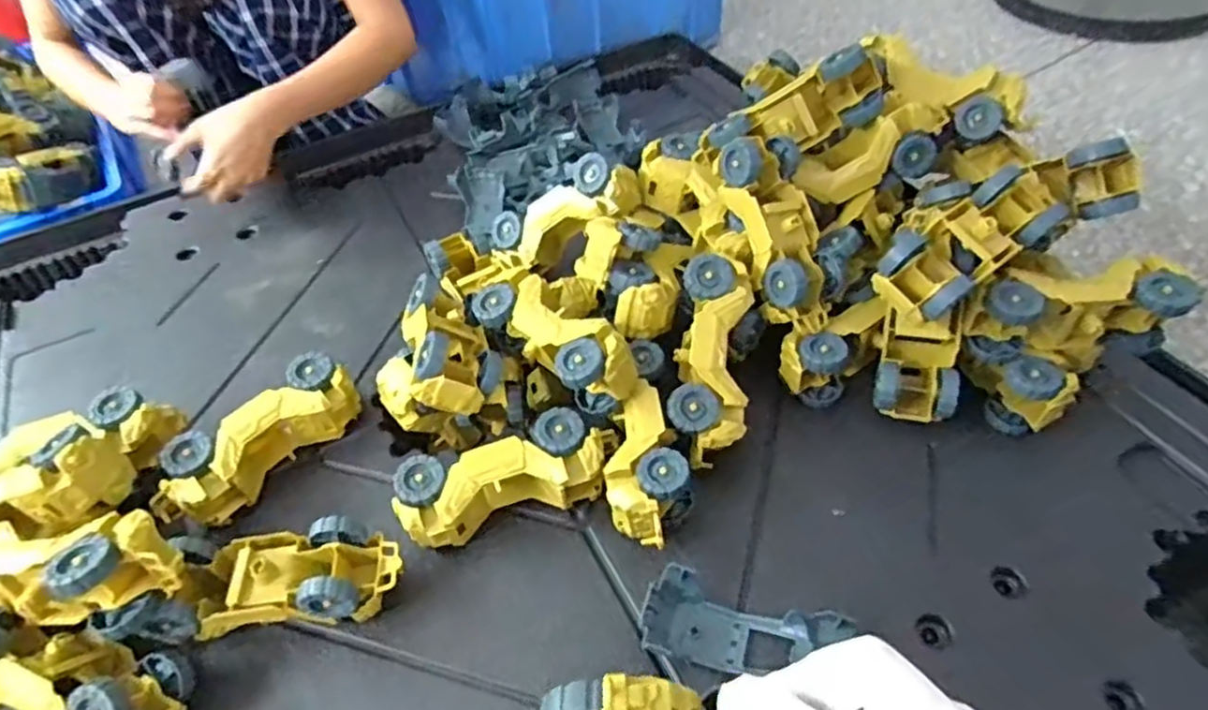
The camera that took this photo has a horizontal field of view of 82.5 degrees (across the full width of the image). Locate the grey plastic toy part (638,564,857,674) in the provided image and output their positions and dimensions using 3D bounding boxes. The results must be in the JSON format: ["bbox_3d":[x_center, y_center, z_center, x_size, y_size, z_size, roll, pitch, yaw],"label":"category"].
[{"bbox_3d":[0.093,0.192,0.475,0.133,0.033,0.055,12,51,15],"label":"grey plastic toy part"}]

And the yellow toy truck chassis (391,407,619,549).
[{"bbox_3d":[-0.072,0.097,0.541,0.173,0.051,0.065,-19,51,-11],"label":"yellow toy truck chassis"}]

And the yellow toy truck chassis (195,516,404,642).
[{"bbox_3d":[-0.219,0.165,0.500,0.143,0.062,0.065,-7,49,-1],"label":"yellow toy truck chassis"}]

